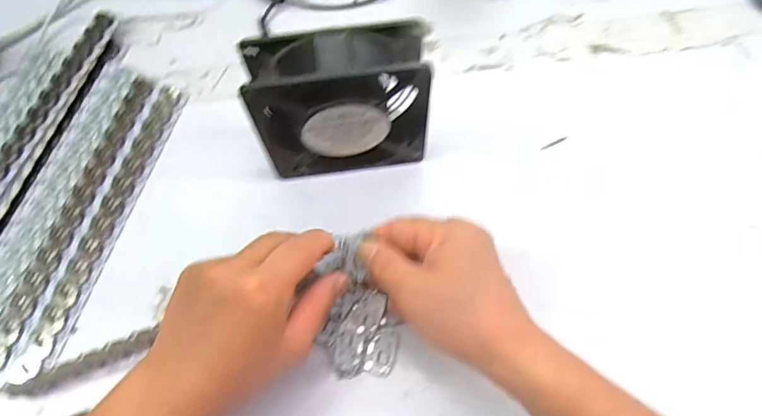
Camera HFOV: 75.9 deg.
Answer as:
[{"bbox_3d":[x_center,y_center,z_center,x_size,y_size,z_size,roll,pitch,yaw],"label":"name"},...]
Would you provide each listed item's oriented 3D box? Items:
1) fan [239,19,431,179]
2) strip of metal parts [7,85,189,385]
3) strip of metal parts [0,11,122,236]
[{"bbox_3d":[-0.027,-0.071,0.355,0.125,0.118,0.045,-10,66,-3],"label":"fan"},{"bbox_3d":[-0.211,0.007,0.381,0.026,0.008,0.247,12,66,7],"label":"strip of metal parts"},{"bbox_3d":[-0.282,-0.066,0.407,0.035,0.009,0.245,22,65,-13],"label":"strip of metal parts"}]

